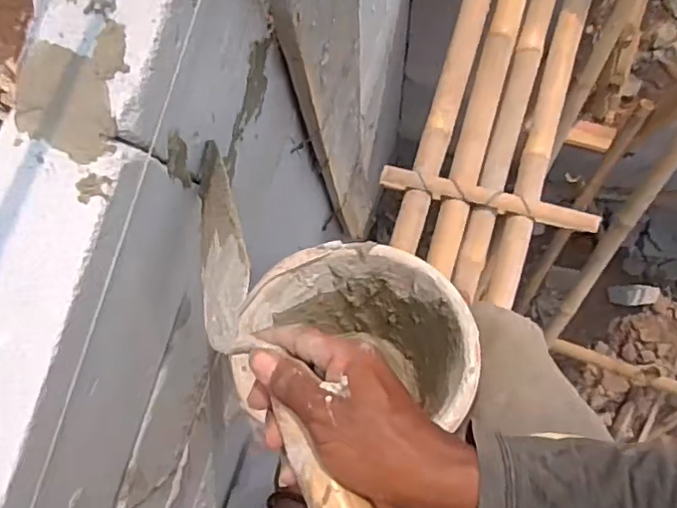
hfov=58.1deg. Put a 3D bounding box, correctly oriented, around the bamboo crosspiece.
[{"bbox_3d":[0.323,-0.116,1.293,0.464,0.028,0.044,14,87,5],"label":"bamboo crosspiece"}]

